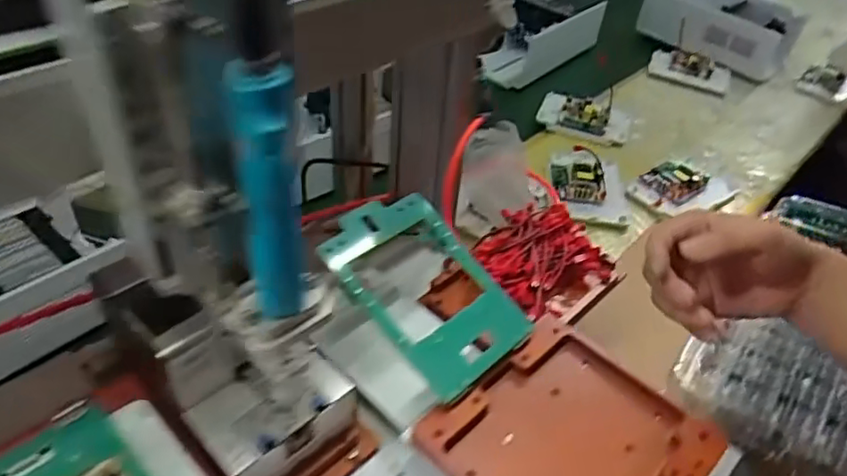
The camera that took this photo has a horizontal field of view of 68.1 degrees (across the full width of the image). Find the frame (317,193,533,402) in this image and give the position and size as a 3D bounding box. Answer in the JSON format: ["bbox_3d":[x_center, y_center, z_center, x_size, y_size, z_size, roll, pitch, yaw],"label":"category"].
[{"bbox_3d":[-0.001,0.045,0.606,0.129,0.020,0.198,-32,73,-33],"label":"frame"}]

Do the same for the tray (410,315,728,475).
[{"bbox_3d":[0.128,0.175,0.541,0.195,0.027,0.189,-31,52,-34],"label":"tray"}]

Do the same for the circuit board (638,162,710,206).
[{"bbox_3d":[0.438,-0.095,1.100,0.131,0.023,0.078,-19,46,-24],"label":"circuit board"}]

